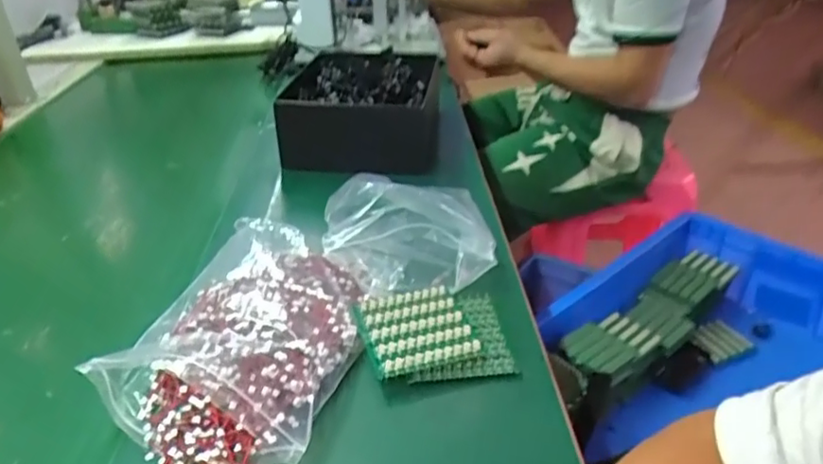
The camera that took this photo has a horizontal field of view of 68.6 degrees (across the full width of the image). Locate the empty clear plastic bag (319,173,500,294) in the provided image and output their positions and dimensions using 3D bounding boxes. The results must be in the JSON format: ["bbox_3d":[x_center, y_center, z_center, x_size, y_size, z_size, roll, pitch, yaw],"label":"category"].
[{"bbox_3d":[0.001,-0.001,0.512,0.139,0.069,0.080,0,32,2],"label":"empty clear plastic bag"}]

